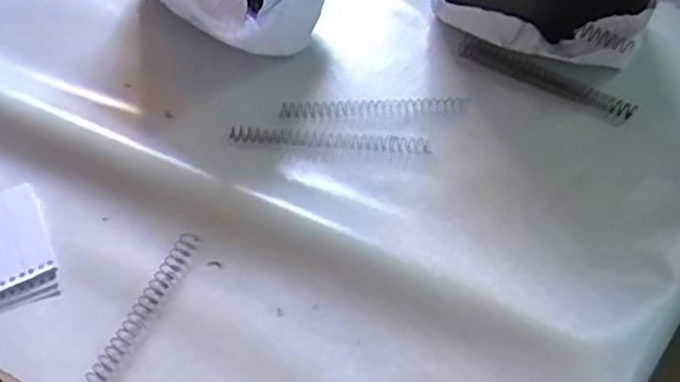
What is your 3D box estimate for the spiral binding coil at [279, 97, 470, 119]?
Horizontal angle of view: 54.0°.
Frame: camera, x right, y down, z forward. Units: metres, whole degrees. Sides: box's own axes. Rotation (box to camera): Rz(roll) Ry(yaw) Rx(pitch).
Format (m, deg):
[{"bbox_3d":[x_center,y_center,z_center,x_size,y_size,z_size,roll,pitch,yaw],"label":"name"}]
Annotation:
[{"bbox_3d":[0.028,-0.067,0.527,0.146,0.008,0.018,-3,56,-5],"label":"spiral binding coil"}]

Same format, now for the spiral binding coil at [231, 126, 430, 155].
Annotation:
[{"bbox_3d":[-0.007,-0.039,0.511,0.151,0.009,0.015,3,56,-1],"label":"spiral binding coil"}]

